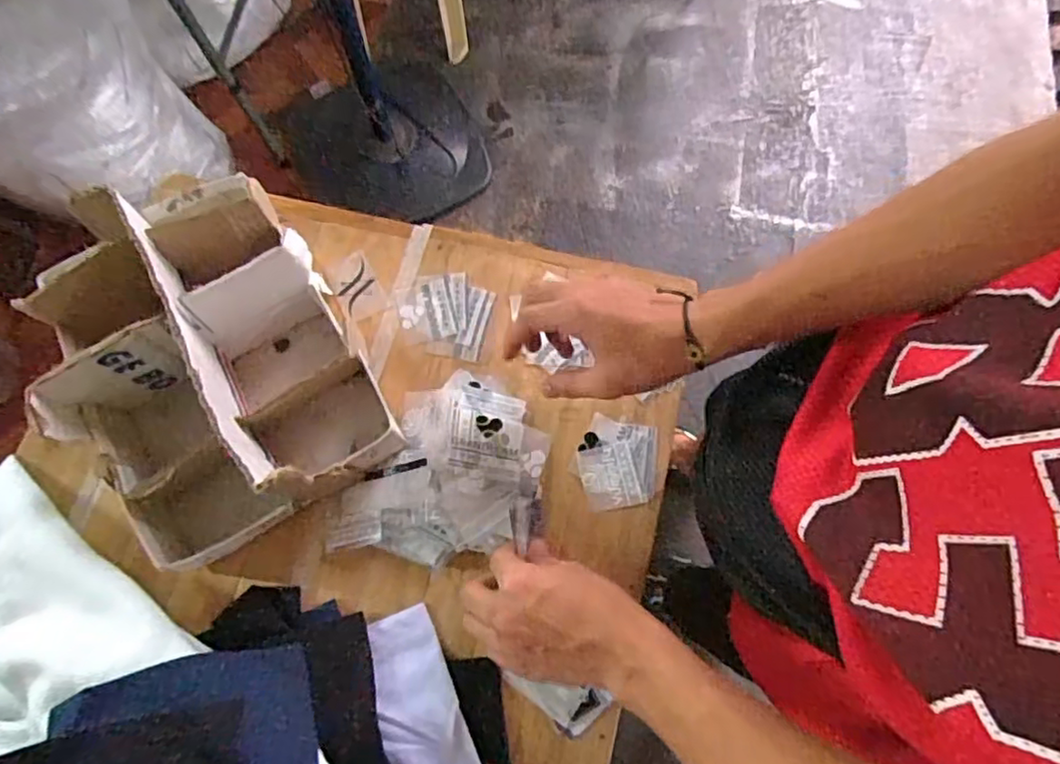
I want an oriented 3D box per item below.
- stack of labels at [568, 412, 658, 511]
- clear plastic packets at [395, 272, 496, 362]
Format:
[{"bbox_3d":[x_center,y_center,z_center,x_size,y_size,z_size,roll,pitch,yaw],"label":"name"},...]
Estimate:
[{"bbox_3d":[0.073,0.069,0.555,0.069,0.004,0.078,5,72,3],"label":"stack of labels"},{"bbox_3d":[-0.081,-0.064,0.605,0.087,0.008,0.079,10,73,5],"label":"clear plastic packets"}]

